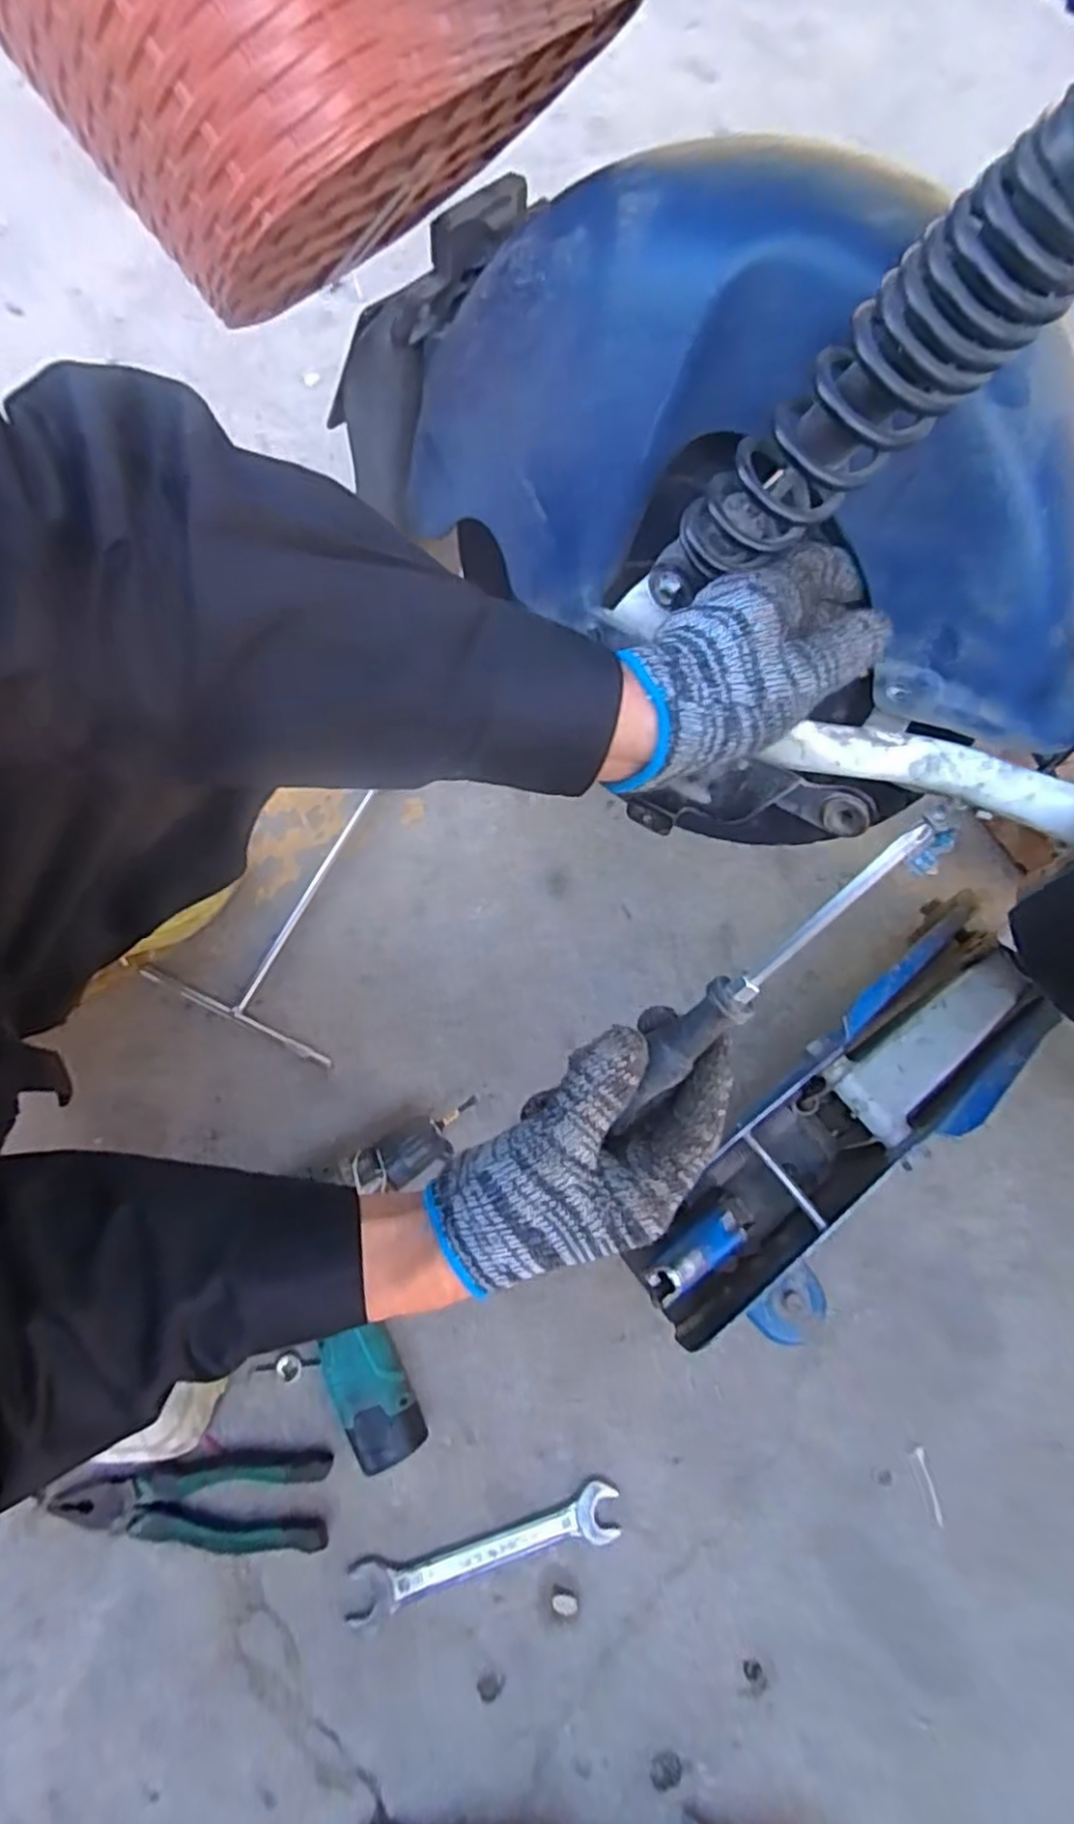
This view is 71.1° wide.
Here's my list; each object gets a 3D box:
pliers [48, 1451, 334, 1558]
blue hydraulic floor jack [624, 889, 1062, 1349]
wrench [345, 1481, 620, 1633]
[{"bbox_3d":[-0.238,0.419,0.520,0.187,0.012,0.057,-7,73,-2],"label":"pliers"},{"bbox_3d":[0.226,0.141,0.529,0.121,0.128,0.383,42,77,11],"label":"blue hydraulic floor jack"},{"bbox_3d":[-0.038,0.437,0.508,0.188,0.013,0.035,-18,74,-6],"label":"wrench"}]

